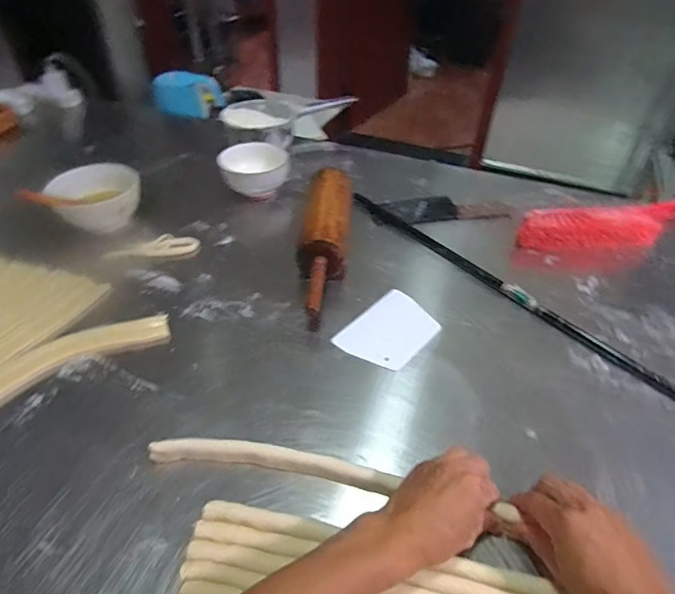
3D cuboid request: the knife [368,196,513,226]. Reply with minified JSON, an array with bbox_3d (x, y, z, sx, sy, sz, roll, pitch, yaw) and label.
[{"bbox_3d":[0.200,-0.179,0.908,0.264,0.017,0.090,-4,42,-6],"label":"knife"}]

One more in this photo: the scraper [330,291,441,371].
[{"bbox_3d":[0.080,0.050,0.672,0.105,0.004,0.146,33,54,28],"label":"scraper"}]

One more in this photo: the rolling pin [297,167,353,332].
[{"bbox_3d":[-0.019,-0.098,0.771,0.068,0.088,0.355,4,43,3],"label":"rolling pin"}]

